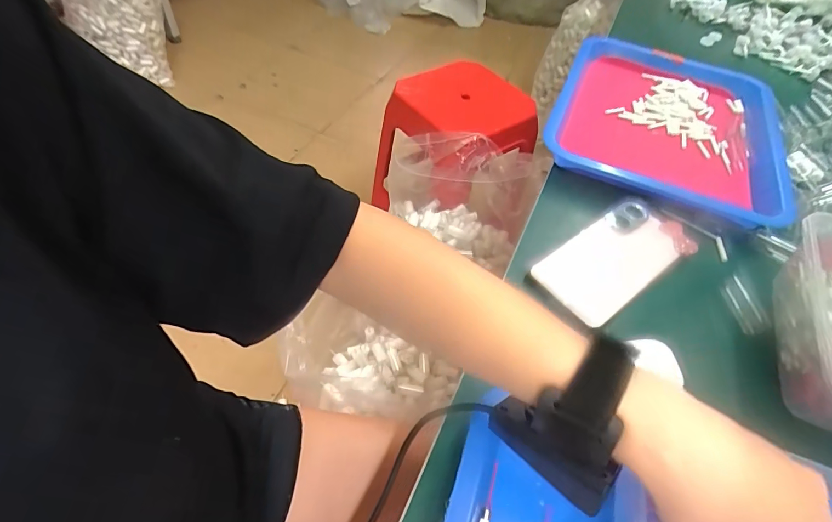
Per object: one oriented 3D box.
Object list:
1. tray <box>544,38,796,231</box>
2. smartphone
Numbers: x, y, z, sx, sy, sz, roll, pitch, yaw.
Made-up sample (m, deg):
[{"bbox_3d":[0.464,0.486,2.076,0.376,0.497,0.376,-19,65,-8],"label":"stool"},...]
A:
[{"bbox_3d":[0.335,-0.194,0.564,0.275,0.036,0.371,22,53,11],"label":"tray"},{"bbox_3d":[0.194,-0.002,0.413,0.168,0.013,0.077,-31,74,-22],"label":"smartphone"}]

